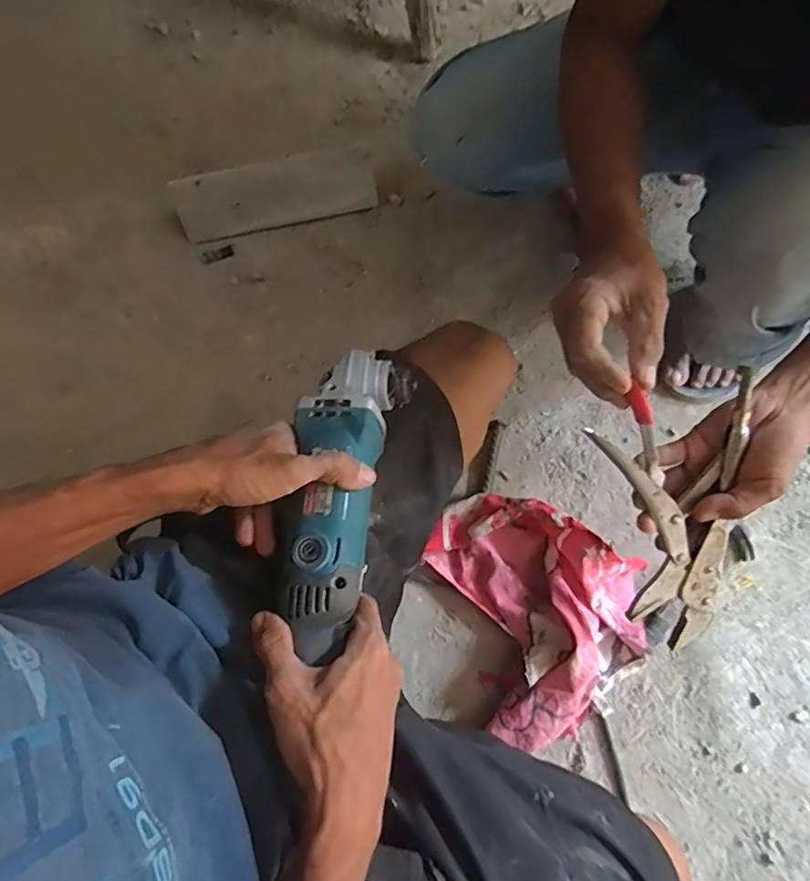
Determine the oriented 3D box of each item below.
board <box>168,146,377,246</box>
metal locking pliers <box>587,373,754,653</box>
[{"bbox_3d":[-0.206,-0.392,0.877,0.309,0.096,0.013,-13,35,-3],"label":"board"},{"bbox_3d":[0.228,0.066,0.437,0.126,0.011,0.208,-20,106,-5],"label":"metal locking pliers"}]

